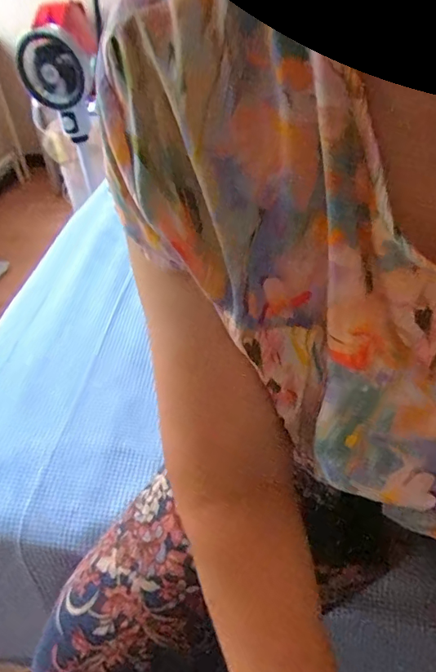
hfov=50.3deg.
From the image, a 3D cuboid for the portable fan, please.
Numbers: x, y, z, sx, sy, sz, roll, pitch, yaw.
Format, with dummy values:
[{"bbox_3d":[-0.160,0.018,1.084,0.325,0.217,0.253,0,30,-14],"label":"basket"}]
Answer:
[{"bbox_3d":[-0.475,-0.735,1.380,0.174,0.293,0.096,-25,44,-22],"label":"portable fan"}]

